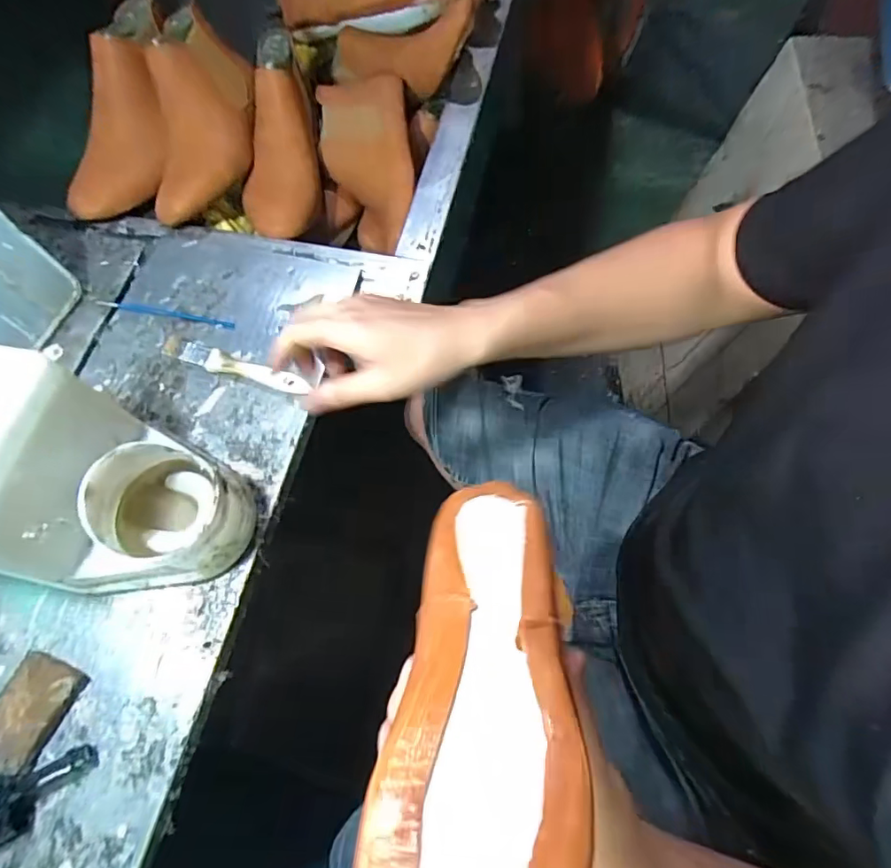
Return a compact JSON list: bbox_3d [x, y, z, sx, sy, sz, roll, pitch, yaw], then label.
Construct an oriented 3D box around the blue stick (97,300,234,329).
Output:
[{"bbox_3d":[-0.289,-0.125,0.527,0.152,0.005,0.010,12,68,7],"label":"blue stick"}]

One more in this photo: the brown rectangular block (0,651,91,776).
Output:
[{"bbox_3d":[-0.307,0.203,0.378,0.051,0.016,0.070,22,69,12],"label":"brown rectangular block"}]

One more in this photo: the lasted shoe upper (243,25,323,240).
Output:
[{"bbox_3d":[-0.200,-0.367,0.632,0.073,0.079,0.231,6,106,5],"label":"lasted shoe upper"}]

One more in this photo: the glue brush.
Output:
[{"bbox_3d":[-0.204,-0.066,0.498,0.150,0.011,0.022,17,68,7],"label":"glue brush"}]

